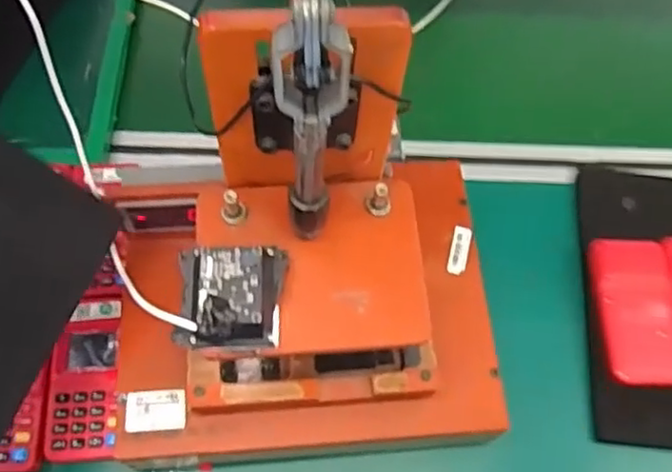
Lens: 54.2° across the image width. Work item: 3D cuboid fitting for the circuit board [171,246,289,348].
[{"bbox_3d":[-0.060,0.033,0.371,0.059,0.030,0.058,1,66,-2],"label":"circuit board"}]

